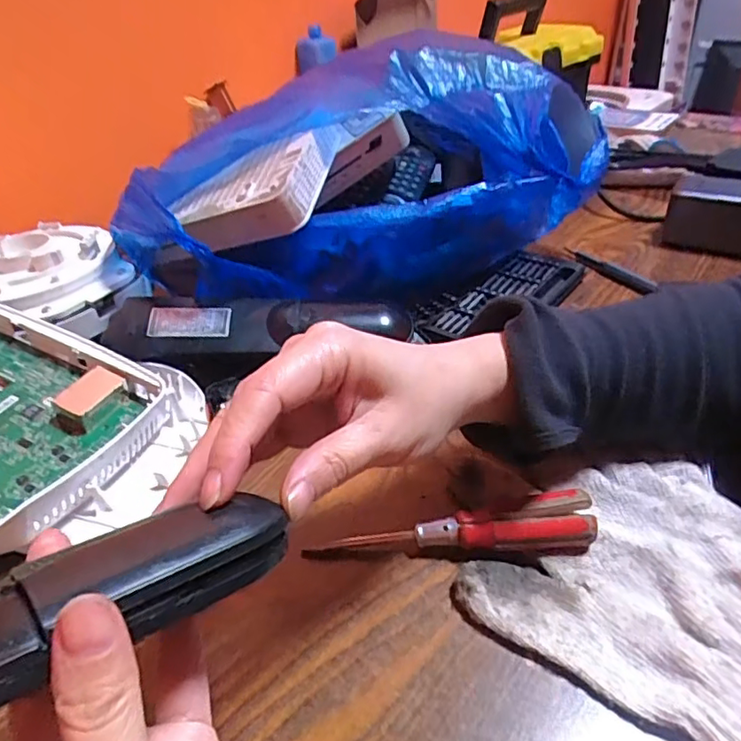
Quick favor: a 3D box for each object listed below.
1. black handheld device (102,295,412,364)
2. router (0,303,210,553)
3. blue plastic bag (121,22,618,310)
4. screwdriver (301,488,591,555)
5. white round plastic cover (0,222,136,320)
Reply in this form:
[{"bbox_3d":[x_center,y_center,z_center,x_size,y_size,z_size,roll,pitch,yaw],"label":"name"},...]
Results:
[{"bbox_3d":[-0.075,-0.034,0.404,0.201,0.023,0.052,-6,37,-1],"label":"black handheld device"},{"bbox_3d":[-0.212,0.028,0.350,0.204,0.047,0.152,19,43,19],"label":"router"},{"bbox_3d":[-0.011,-0.169,0.482,0.361,0.152,0.193,-18,38,-16],"label":"blue plastic bag"},{"bbox_3d":[0.038,0.079,0.291,0.136,0.020,0.023,-8,39,10],"label":"screwdriver"},{"bbox_3d":[-0.263,-0.087,0.465,0.138,0.019,0.121,11,40,21],"label":"white round plastic cover"}]

